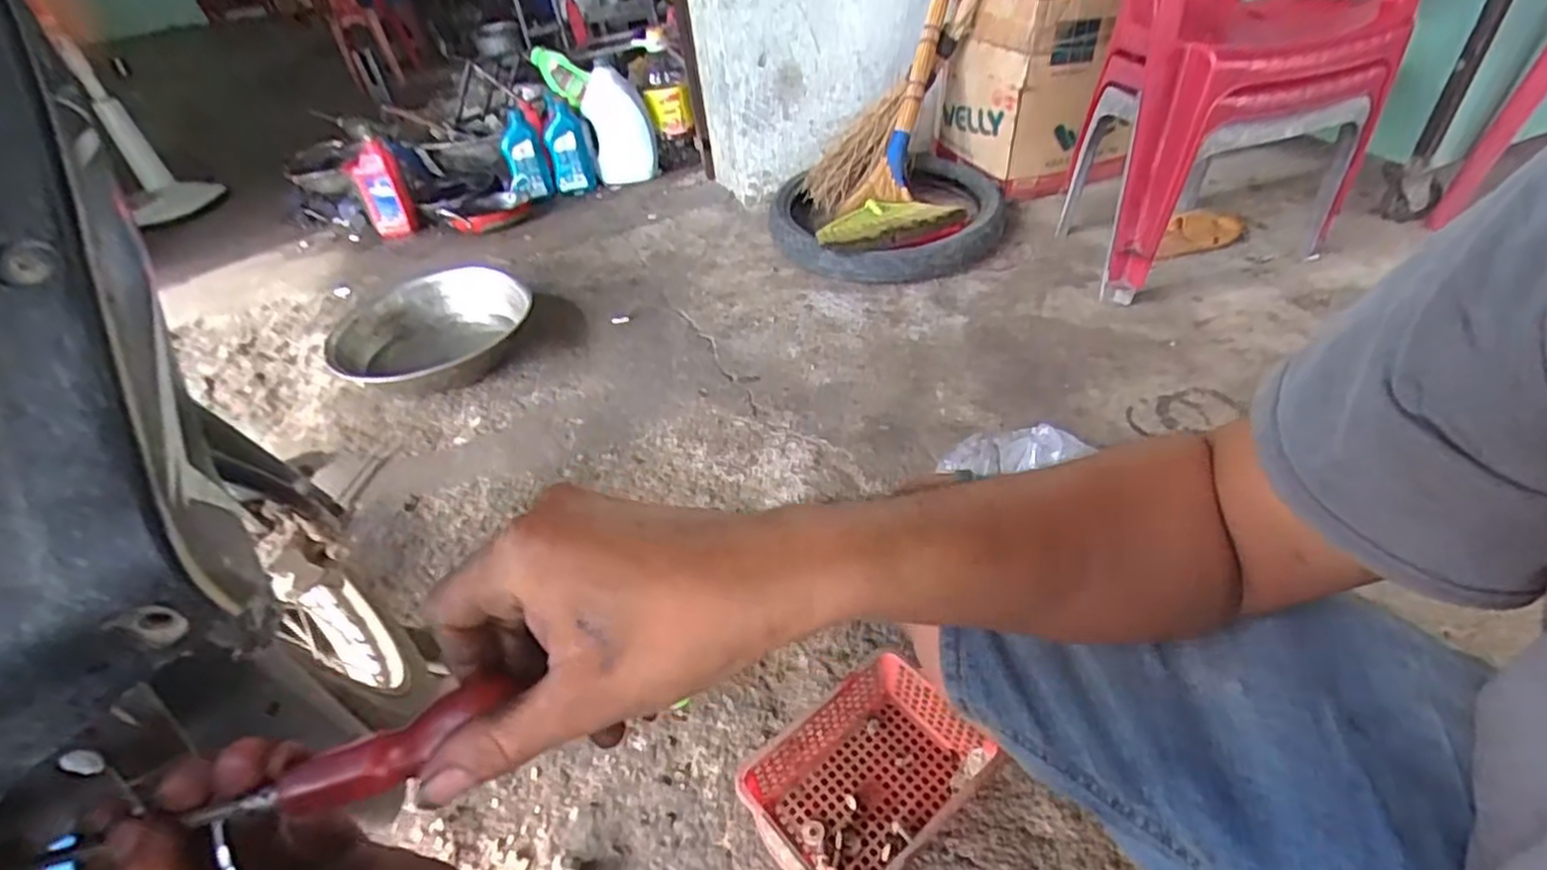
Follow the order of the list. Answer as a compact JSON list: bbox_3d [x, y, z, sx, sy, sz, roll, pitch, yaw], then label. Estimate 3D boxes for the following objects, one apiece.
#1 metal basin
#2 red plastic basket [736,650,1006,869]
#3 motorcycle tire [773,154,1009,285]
[{"bbox_3d":[-0.660,-0.192,1.384,0.340,0.121,0.340,-3,43,3],"label":"metal basin"},{"bbox_3d":[0.086,0.345,0.699,0.211,0.064,0.157,-33,49,-26],"label":"red plastic basket"},{"bbox_3d":[0.266,-0.502,1.627,0.544,0.089,0.451,-12,43,-6],"label":"motorcycle tire"}]

